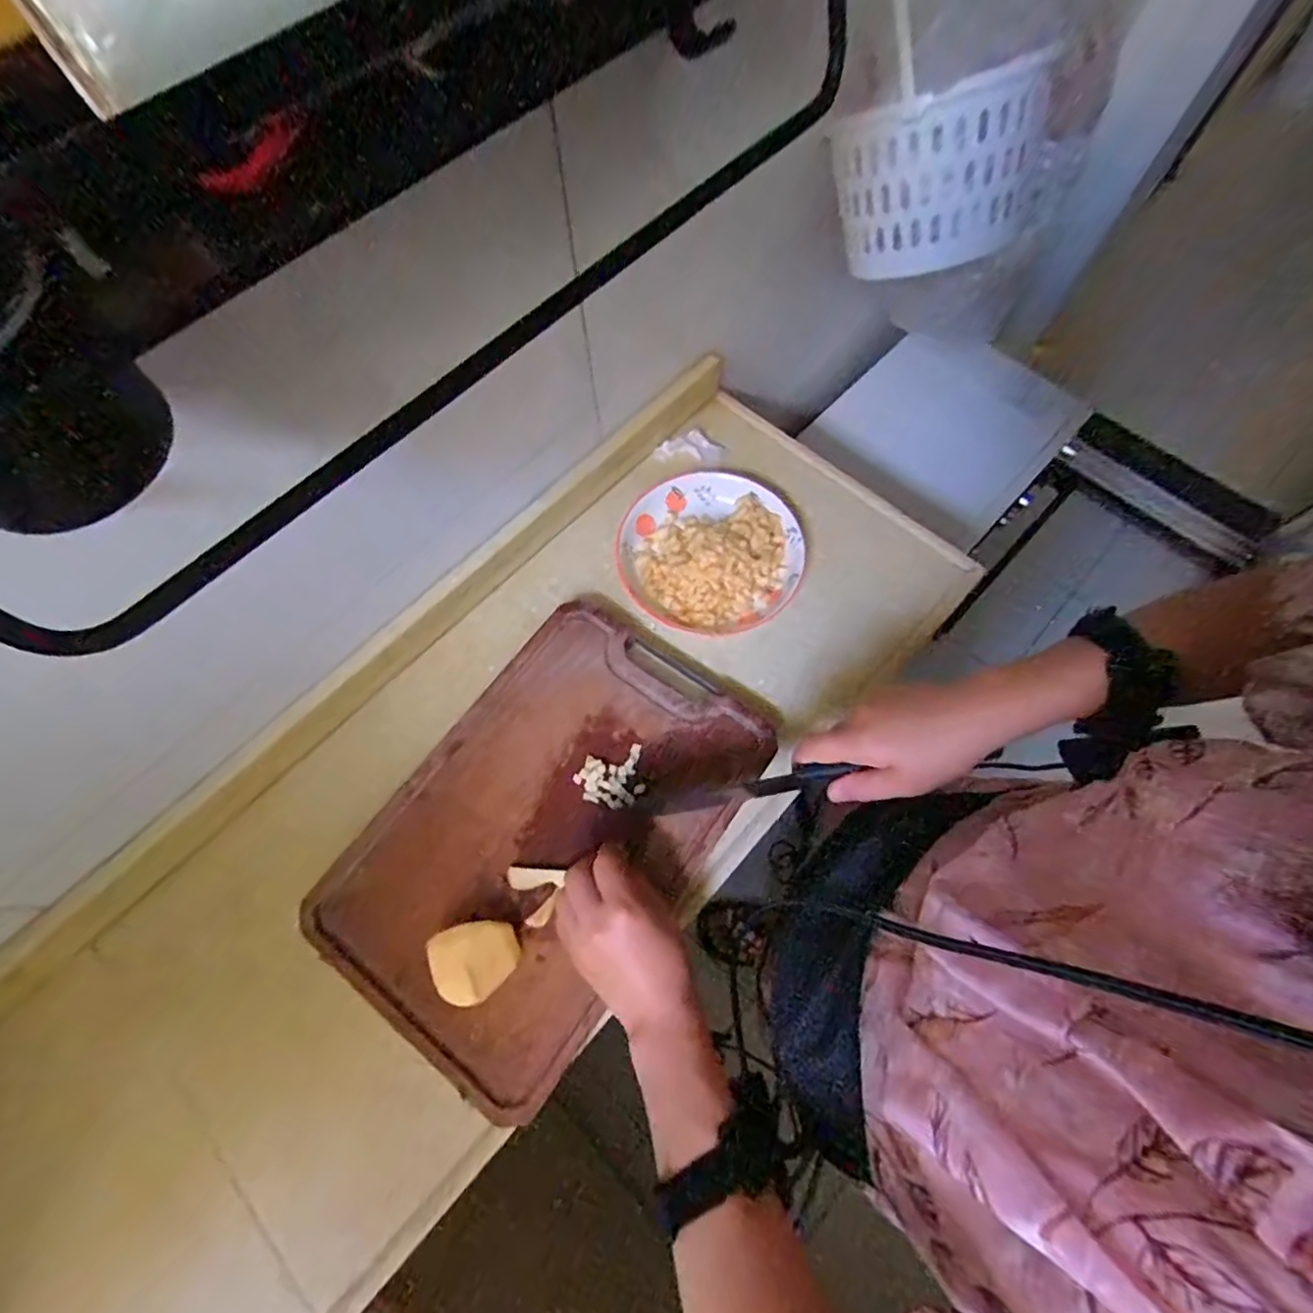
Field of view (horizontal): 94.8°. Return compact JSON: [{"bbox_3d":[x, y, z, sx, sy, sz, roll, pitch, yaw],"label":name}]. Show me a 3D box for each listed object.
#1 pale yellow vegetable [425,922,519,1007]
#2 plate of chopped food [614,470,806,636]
[{"bbox_3d":[-0.133,0.227,0.453,0.059,0.036,0.052,-19,70,-6],"label":"pale yellow vegetable"},{"bbox_3d":[0.051,-0.105,0.587,0.175,0.050,0.163,0,70,-1],"label":"plate of chopped food"}]

